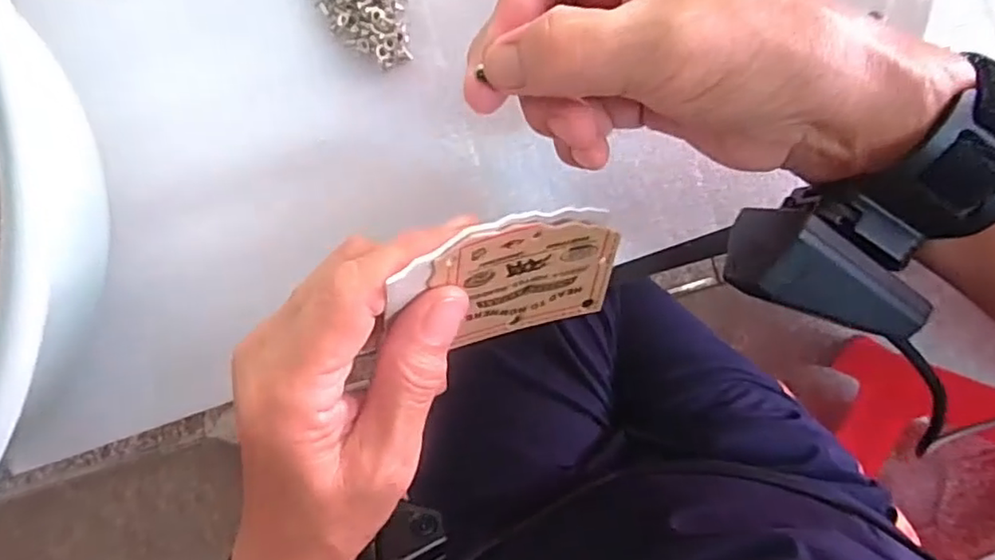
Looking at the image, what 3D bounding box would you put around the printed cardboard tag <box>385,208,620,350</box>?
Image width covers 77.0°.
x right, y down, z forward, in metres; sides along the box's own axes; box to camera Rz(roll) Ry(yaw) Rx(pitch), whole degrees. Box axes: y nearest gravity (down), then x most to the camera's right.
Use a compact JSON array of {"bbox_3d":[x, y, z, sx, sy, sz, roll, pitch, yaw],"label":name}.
[{"bbox_3d":[0.003,0.002,0.212,0.082,0.056,0.007,-15,50,-19],"label":"printed cardboard tag"}]

